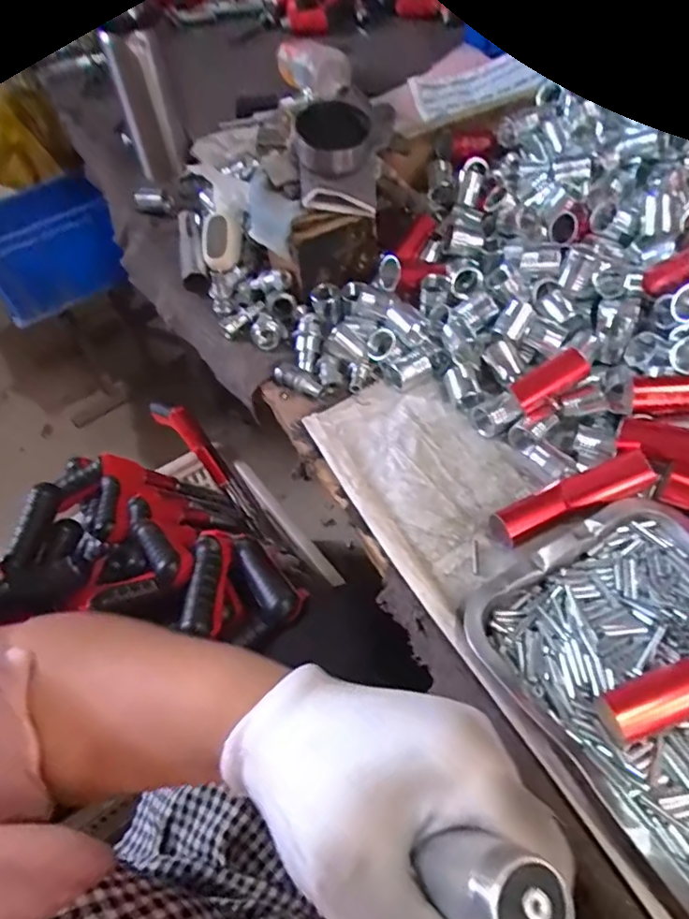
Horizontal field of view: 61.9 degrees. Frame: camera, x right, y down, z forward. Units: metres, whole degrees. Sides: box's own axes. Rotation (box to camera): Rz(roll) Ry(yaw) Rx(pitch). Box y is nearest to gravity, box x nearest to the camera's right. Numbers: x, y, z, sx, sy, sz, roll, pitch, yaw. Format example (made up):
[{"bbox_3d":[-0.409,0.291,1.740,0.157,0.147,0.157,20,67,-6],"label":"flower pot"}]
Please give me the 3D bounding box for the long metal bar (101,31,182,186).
[{"bbox_3d":[-0.237,-0.417,0.688,0.050,0.165,0.054,-19,55,-9],"label":"long metal bar"}]

